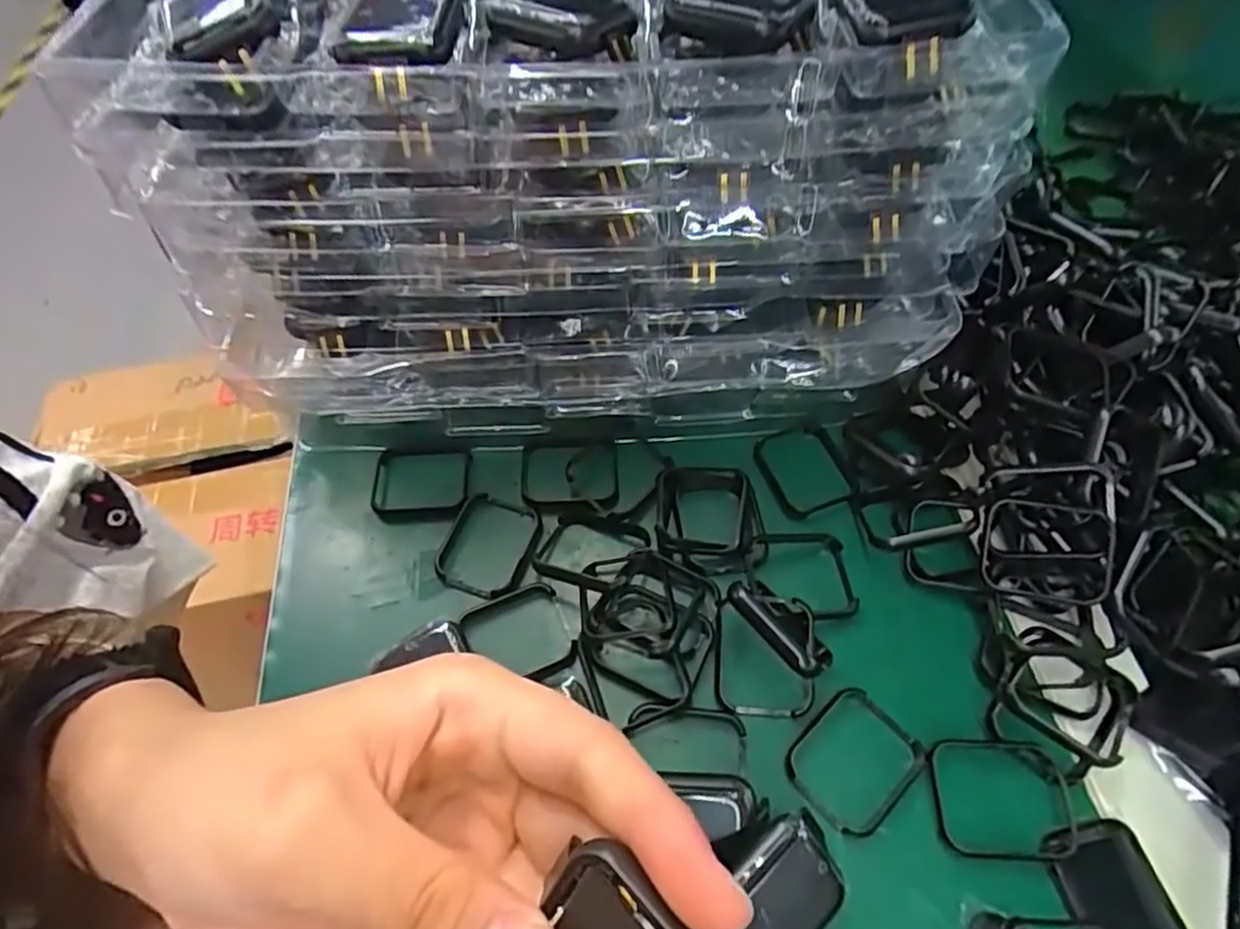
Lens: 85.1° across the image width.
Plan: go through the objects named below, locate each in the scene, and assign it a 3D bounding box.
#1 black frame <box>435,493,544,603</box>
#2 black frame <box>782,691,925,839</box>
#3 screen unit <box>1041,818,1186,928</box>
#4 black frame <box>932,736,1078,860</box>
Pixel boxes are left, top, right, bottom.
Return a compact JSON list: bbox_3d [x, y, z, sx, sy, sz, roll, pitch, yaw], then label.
[{"bbox_3d":[-0.059,0.037,0.302,0.039,0.005,0.046,24,91,10],"label":"black frame"},{"bbox_3d":[0.085,0.106,0.243,0.045,0.004,0.038,-40,65,-21],"label":"black frame"},{"bbox_3d":[0.162,0.140,0.220,0.032,0.004,0.039,-13,58,-7],"label":"screen unit"},{"bbox_3d":[0.133,0.115,0.234,0.046,0.005,0.038,1,58,2],"label":"black frame"}]

